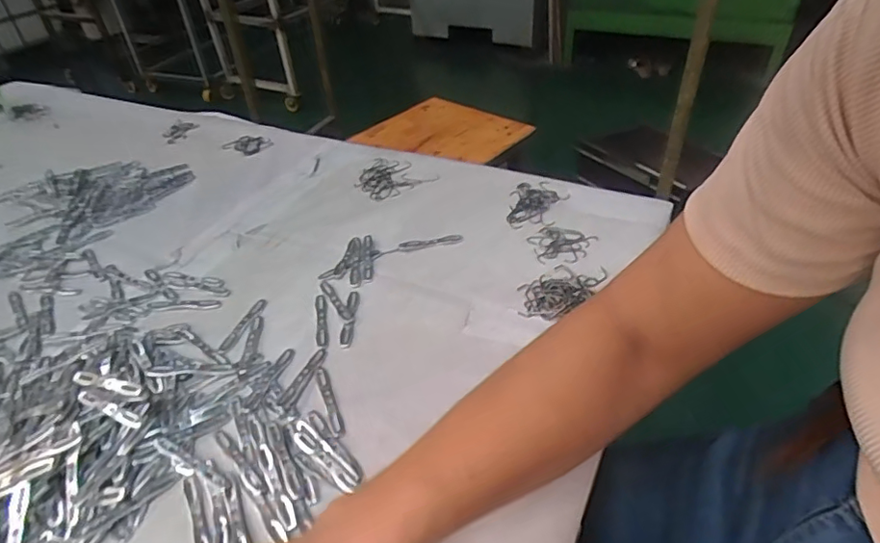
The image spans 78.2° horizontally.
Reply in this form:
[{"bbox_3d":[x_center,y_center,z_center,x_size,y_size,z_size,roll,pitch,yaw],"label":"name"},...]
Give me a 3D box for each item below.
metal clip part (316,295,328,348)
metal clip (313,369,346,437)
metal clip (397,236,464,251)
[{"bbox_3d":[-0.109,0.044,0.496,0.010,0.004,0.069,-9,40,-7],"label":"metal clip part"},{"bbox_3d":[-0.087,0.099,0.422,0.010,0.004,0.070,-17,42,-16],"label":"metal clip"},{"bbox_3d":[-0.010,-0.030,0.570,0.067,0.004,0.013,-9,40,-7],"label":"metal clip"}]

